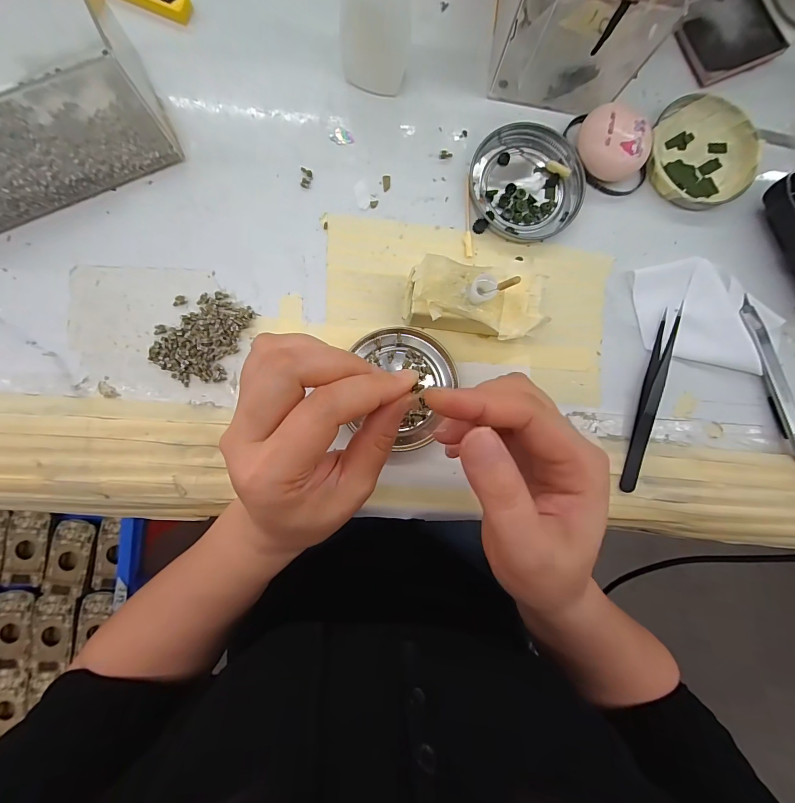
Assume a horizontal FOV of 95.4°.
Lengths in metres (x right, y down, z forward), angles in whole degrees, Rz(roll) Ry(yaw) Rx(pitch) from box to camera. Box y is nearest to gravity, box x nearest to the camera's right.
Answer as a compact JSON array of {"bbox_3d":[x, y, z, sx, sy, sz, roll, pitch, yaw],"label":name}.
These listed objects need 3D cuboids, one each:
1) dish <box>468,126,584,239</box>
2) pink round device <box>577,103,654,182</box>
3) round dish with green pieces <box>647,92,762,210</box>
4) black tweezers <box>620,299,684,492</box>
[{"bbox_3d":[0.090,-0.152,0.252,0.075,0.009,0.075,0,88,-4],"label":"dish"},{"bbox_3d":[0.146,-0.174,0.247,0.048,0.023,0.039,41,87,-1],"label":"pink round device"},{"bbox_3d":[0.218,-0.179,0.259,0.076,0.010,0.081,0,88,-3],"label":"round dish with green pieces"},{"bbox_3d":[0.174,-0.002,0.249,0.010,0.016,0.129,13,88,-3],"label":"black tweezers"}]

